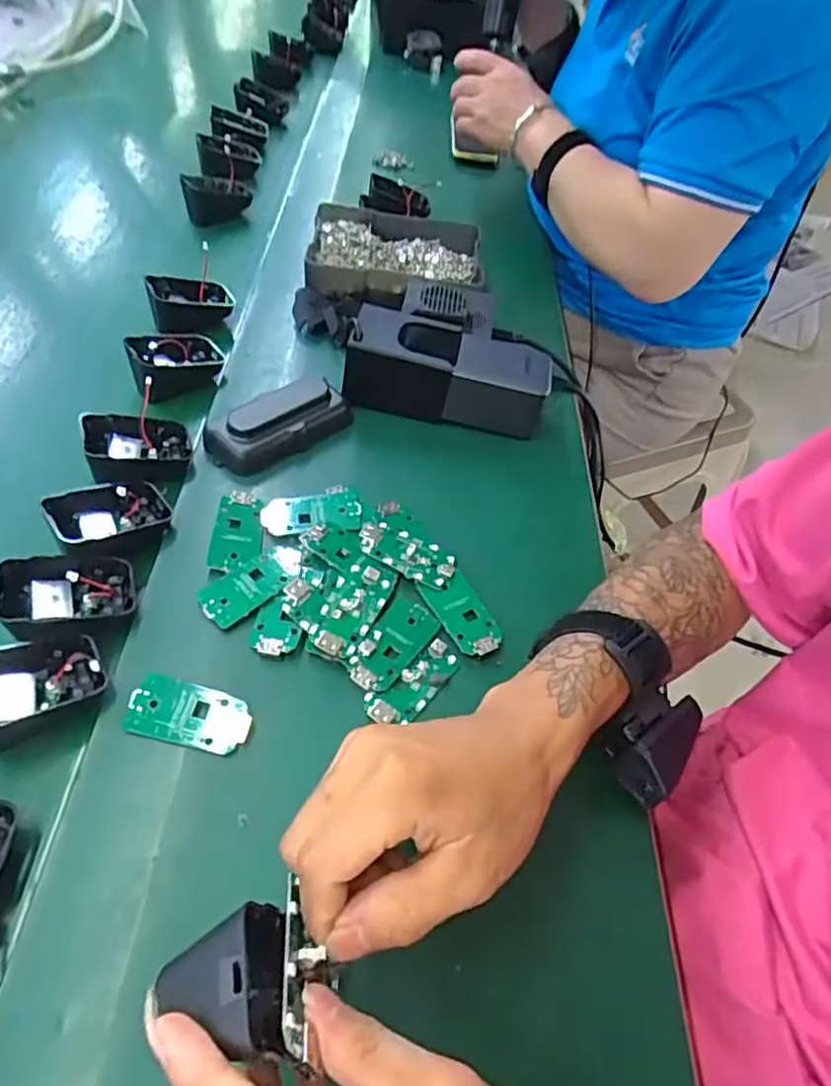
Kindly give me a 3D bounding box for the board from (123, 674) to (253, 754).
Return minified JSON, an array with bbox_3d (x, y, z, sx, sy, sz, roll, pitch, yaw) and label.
[{"bbox_3d":[-0.119,0.090,0.340,0.064,0.008,0.031,10,55,4],"label":"board"}]

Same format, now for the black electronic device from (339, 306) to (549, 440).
[{"bbox_3d":[0.025,-0.132,0.504,0.153,0.057,0.063,14,53,-3],"label":"black electronic device"}]

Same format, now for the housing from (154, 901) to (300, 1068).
[{"bbox_3d":[-0.060,0.150,0.210,0.033,0.033,0.046,-36,46,3],"label":"housing"}]

